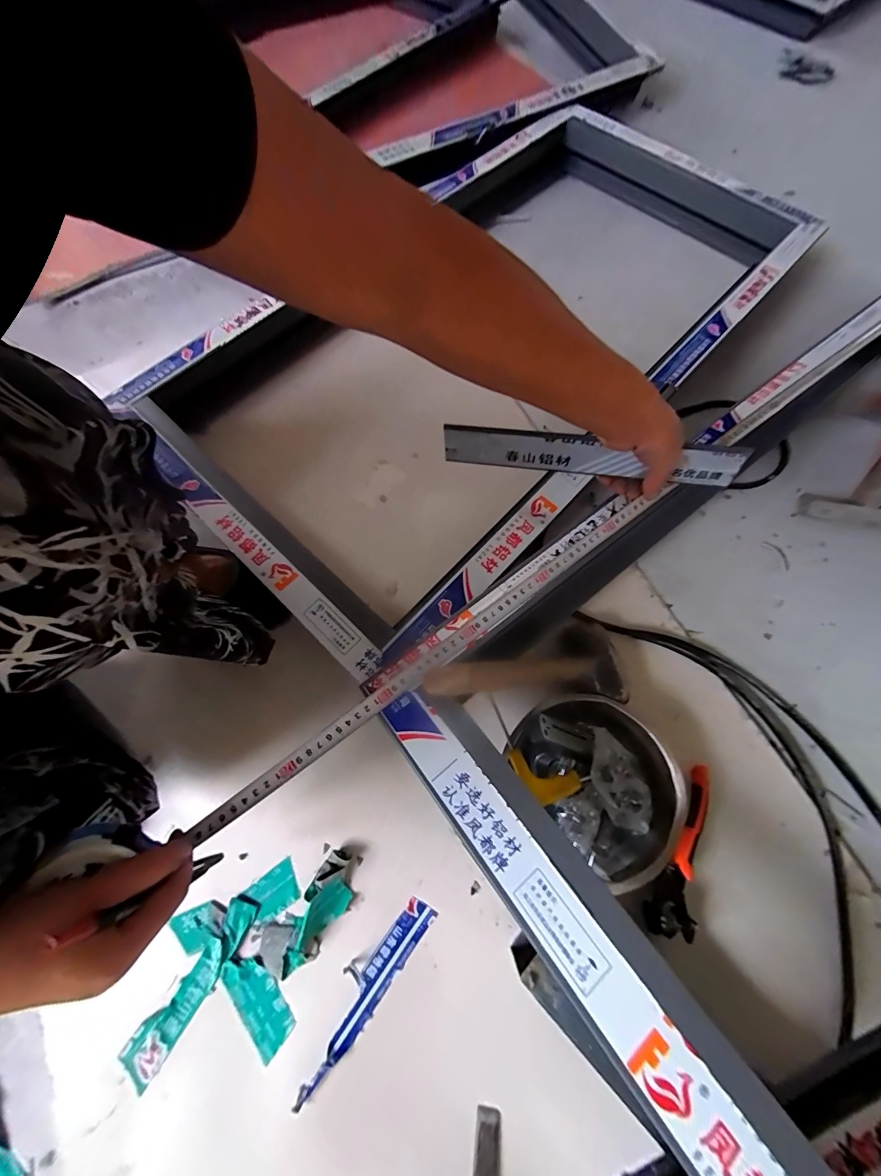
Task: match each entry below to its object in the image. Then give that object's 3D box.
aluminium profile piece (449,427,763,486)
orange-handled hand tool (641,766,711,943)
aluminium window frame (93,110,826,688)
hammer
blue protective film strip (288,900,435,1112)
[{"bbox_3d":[0.157,-0.145,0.426,0.307,0.050,0.014,9,72,9],"label":"aluminium profile piece"},{"bbox_3d":[0.268,0.285,0.418,0.038,0.028,0.173,29,74,9],"label":"orange-handled hand tool"},{"bbox_3d":[0.083,-0.438,0.644,0.603,0.113,1.078,41,74,11],"label":"aluminium window frame"},{"bbox_3d":[0.091,0.084,0.408,0.234,0.046,0.099,0,69,-29],"label":"hammer"},{"bbox_3d":[-0.080,0.410,0.391,0.046,0.015,0.188,37,75,11],"label":"blue protective film strip"}]

